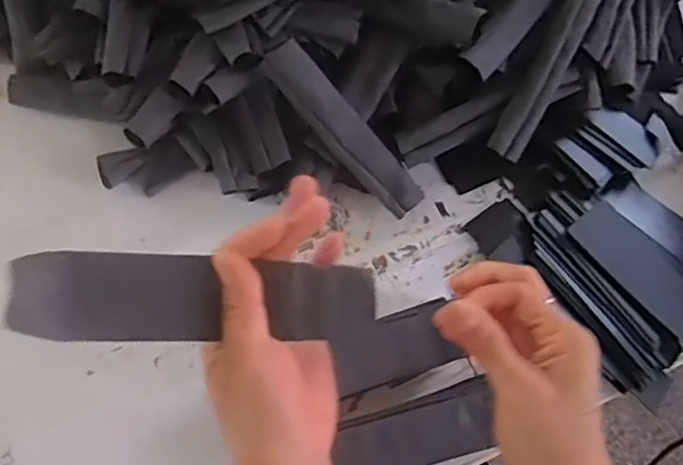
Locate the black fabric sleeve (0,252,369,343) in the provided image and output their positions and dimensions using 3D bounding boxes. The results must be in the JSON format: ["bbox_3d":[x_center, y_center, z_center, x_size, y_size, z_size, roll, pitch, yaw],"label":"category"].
[{"bbox_3d":[-0.069,0.035,0.329,0.178,0.011,0.041,4,90,-16],"label":"black fabric sleeve"}]

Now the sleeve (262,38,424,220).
[{"bbox_3d":[0.004,-0.092,0.581,0.039,0.009,0.187,-43,102,-4],"label":"sleeve"}]

